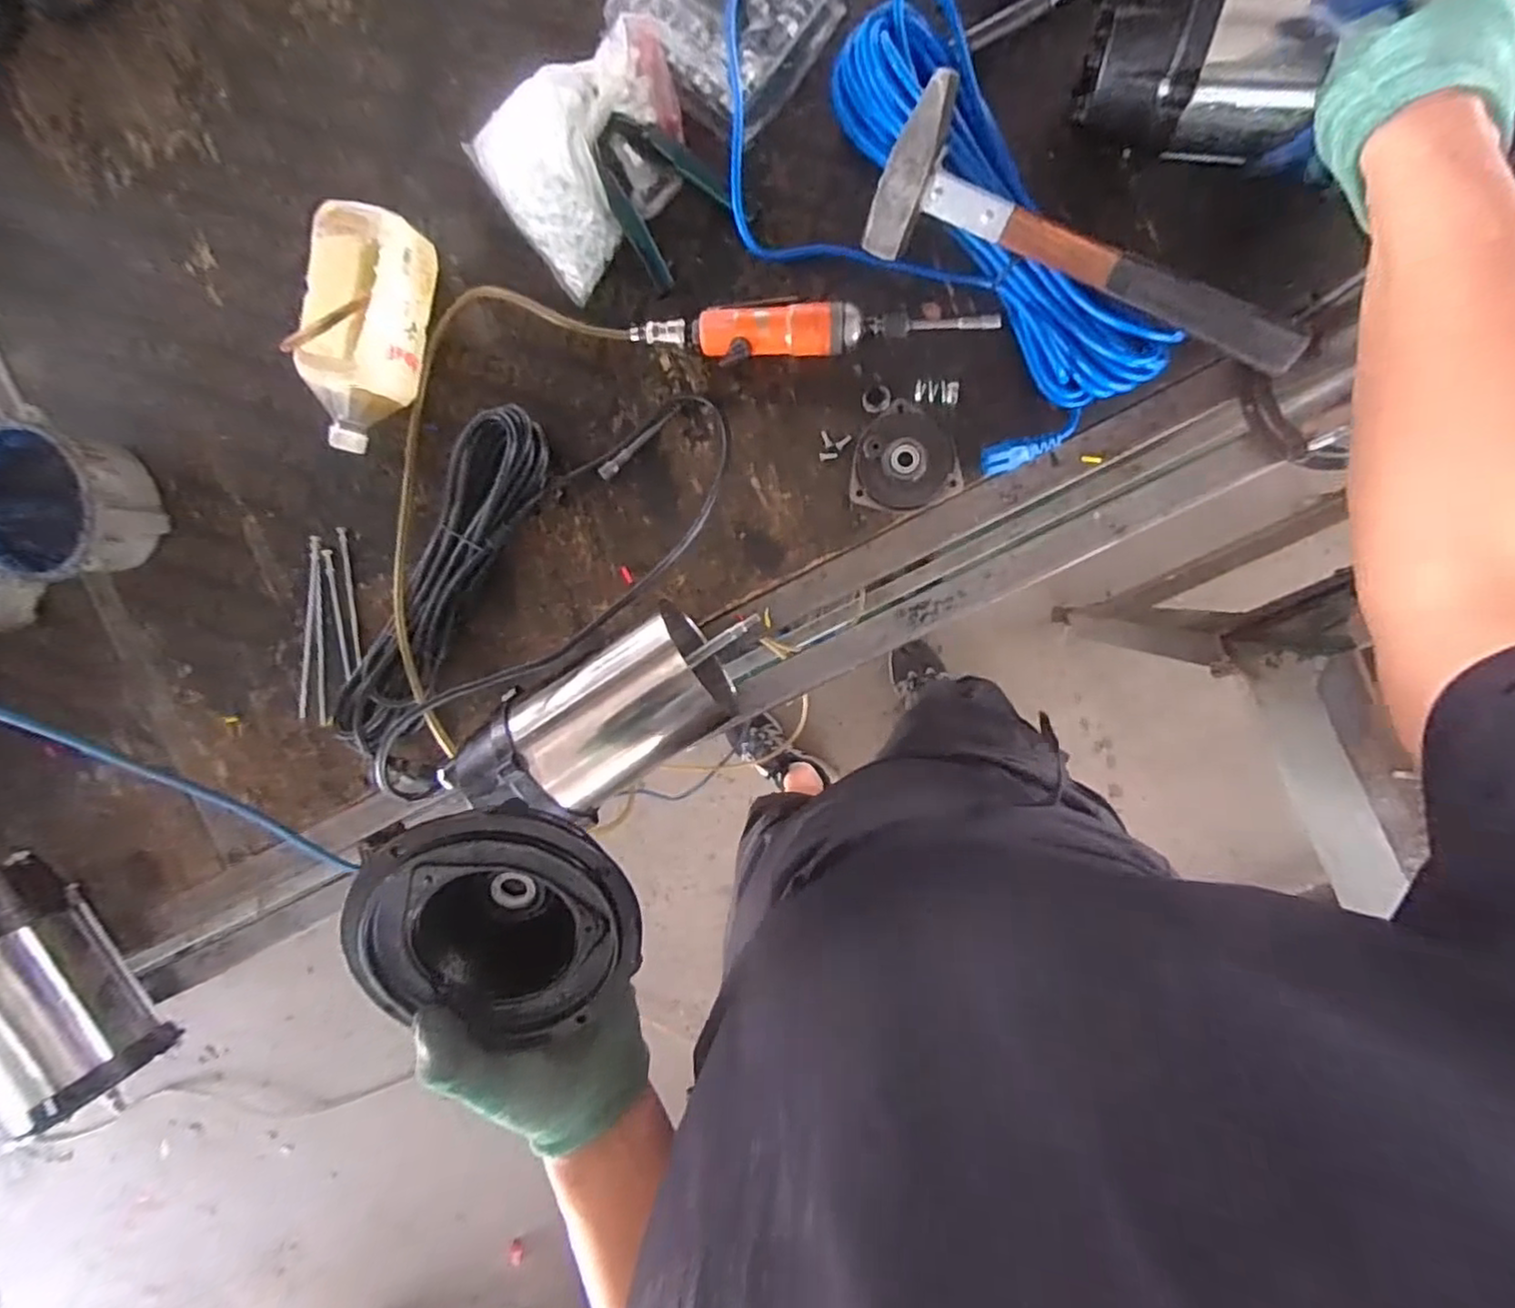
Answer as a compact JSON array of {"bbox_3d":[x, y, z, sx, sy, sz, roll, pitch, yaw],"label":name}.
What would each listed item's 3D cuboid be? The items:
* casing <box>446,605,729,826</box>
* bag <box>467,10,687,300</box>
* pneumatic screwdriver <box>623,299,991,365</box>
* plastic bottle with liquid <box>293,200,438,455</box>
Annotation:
[{"bbox_3d":[-0.145,0.068,0.573,0.251,0.104,0.128,-28,89,-5],"label":"casing"},{"bbox_3d":[-0.149,-0.456,0.591,0.194,0.062,0.168,-36,88,8],"label":"bag"},{"bbox_3d":[0.045,-0.284,0.587,0.311,0.043,0.045,1,93,8],"label":"pneumatic screwdriver"},{"bbox_3d":[-0.370,-0.297,0.625,0.091,0.077,0.207,15,95,7],"label":"plastic bottle with liquid"}]

